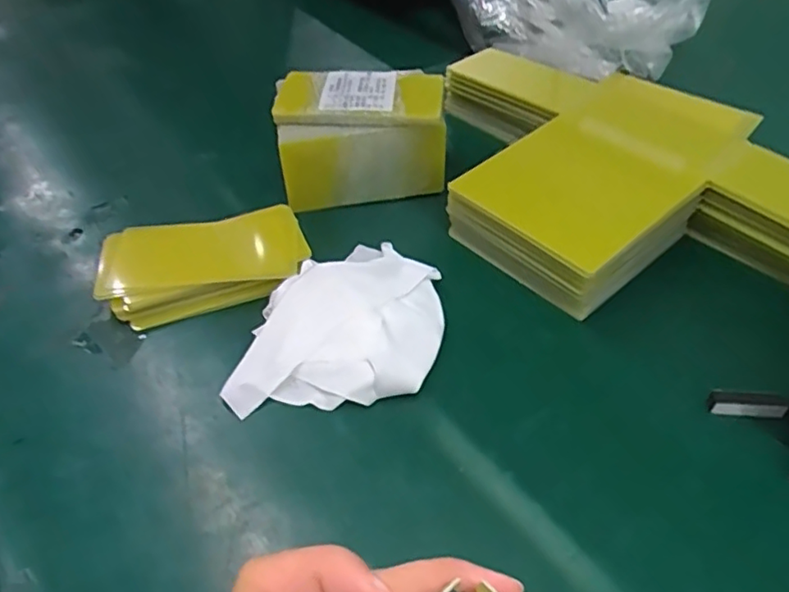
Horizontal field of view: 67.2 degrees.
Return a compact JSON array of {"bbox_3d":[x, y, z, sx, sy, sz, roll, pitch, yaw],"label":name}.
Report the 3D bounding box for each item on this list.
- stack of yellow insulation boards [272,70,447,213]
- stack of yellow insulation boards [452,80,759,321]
[{"bbox_3d":[-0.029,-0.139,0.523,0.139,0.089,0.091,-6,46,-3],"label":"stack of yellow insulation boards"},{"bbox_3d":[0.172,-0.099,0.482,0.239,0.056,0.136,-34,54,-27],"label":"stack of yellow insulation boards"}]

